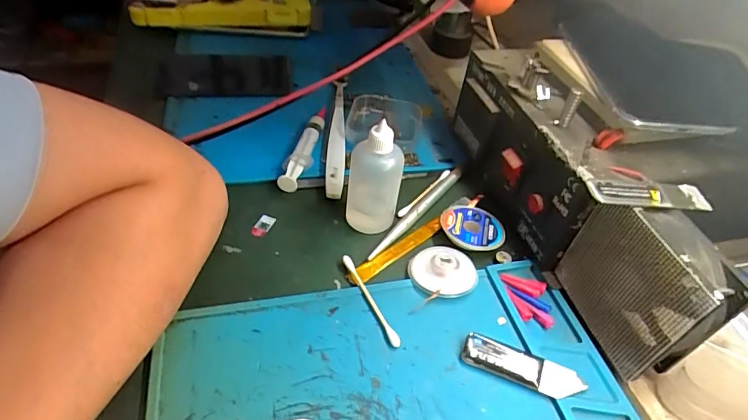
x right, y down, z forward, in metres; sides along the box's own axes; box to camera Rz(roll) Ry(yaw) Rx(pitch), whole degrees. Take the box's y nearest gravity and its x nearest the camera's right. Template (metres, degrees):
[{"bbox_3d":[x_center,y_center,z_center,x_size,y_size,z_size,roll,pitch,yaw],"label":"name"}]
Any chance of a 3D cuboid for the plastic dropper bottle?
[{"bbox_3d":[0.000,-0.022,0.318,0.036,0.076,0.030,7,43,-1],"label":"plastic dropper bottle"}]

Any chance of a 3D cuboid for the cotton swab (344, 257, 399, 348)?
[{"bbox_3d":[-0.002,0.055,0.289,0.006,0.006,0.069,-16,48,-23],"label":"cotton swab"}]

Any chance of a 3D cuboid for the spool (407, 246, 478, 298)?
[{"bbox_3d":[0.046,0.040,0.307,0.044,0.011,0.037,2,44,-6],"label":"spool"}]

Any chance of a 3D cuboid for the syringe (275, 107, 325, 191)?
[{"bbox_3d":[-0.057,-0.052,0.381,0.023,0.020,0.101,7,43,-1],"label":"syringe"}]

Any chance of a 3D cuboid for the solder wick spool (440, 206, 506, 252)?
[{"bbox_3d":[0.070,0.013,0.335,0.044,0.010,0.039,32,49,24],"label":"solder wick spool"}]

